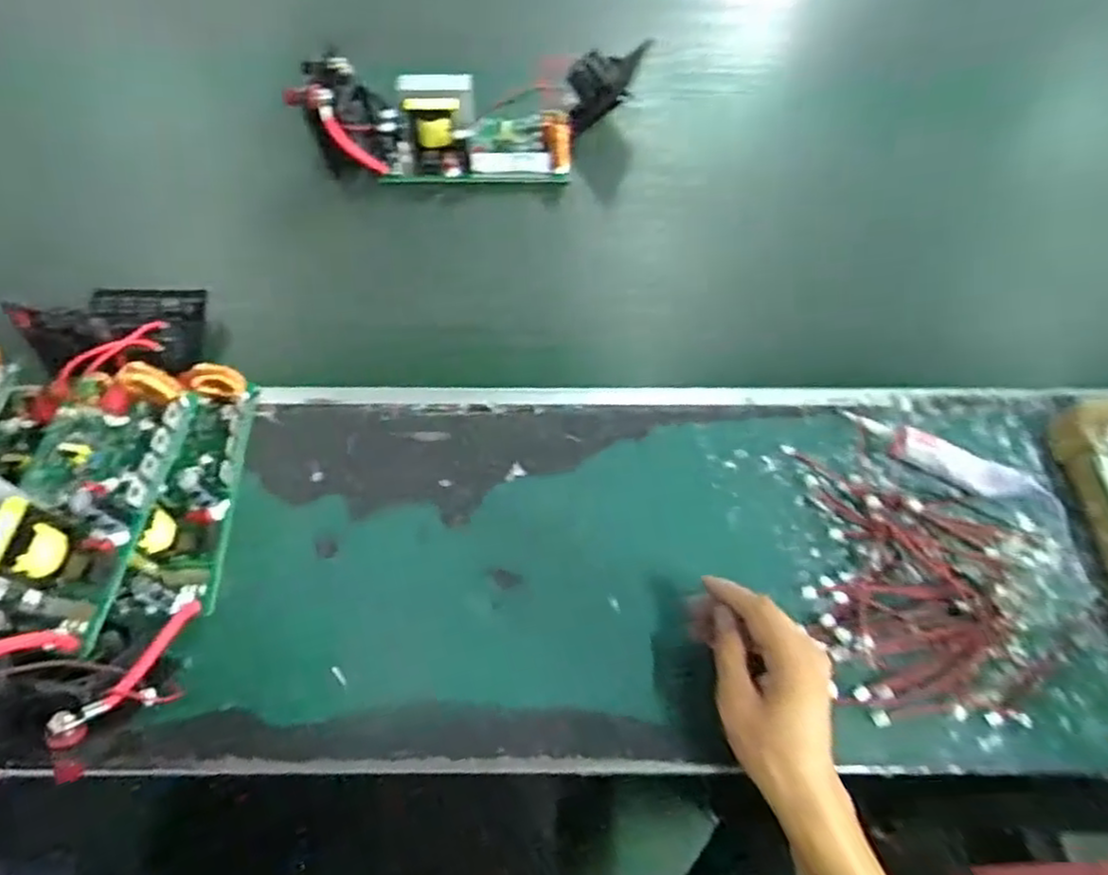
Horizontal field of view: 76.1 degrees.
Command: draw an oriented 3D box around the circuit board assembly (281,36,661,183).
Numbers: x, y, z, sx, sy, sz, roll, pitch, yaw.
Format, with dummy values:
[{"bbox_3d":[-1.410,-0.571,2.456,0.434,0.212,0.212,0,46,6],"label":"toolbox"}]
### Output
[{"bbox_3d":[-0.079,-0.325,0.707,0.326,0.075,0.129,2,62,0],"label":"circuit board assembly"}]

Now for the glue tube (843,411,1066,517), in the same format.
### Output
[{"bbox_3d":[0.296,0.016,0.522,0.152,0.026,0.030,25,65,11],"label":"glue tube"}]

